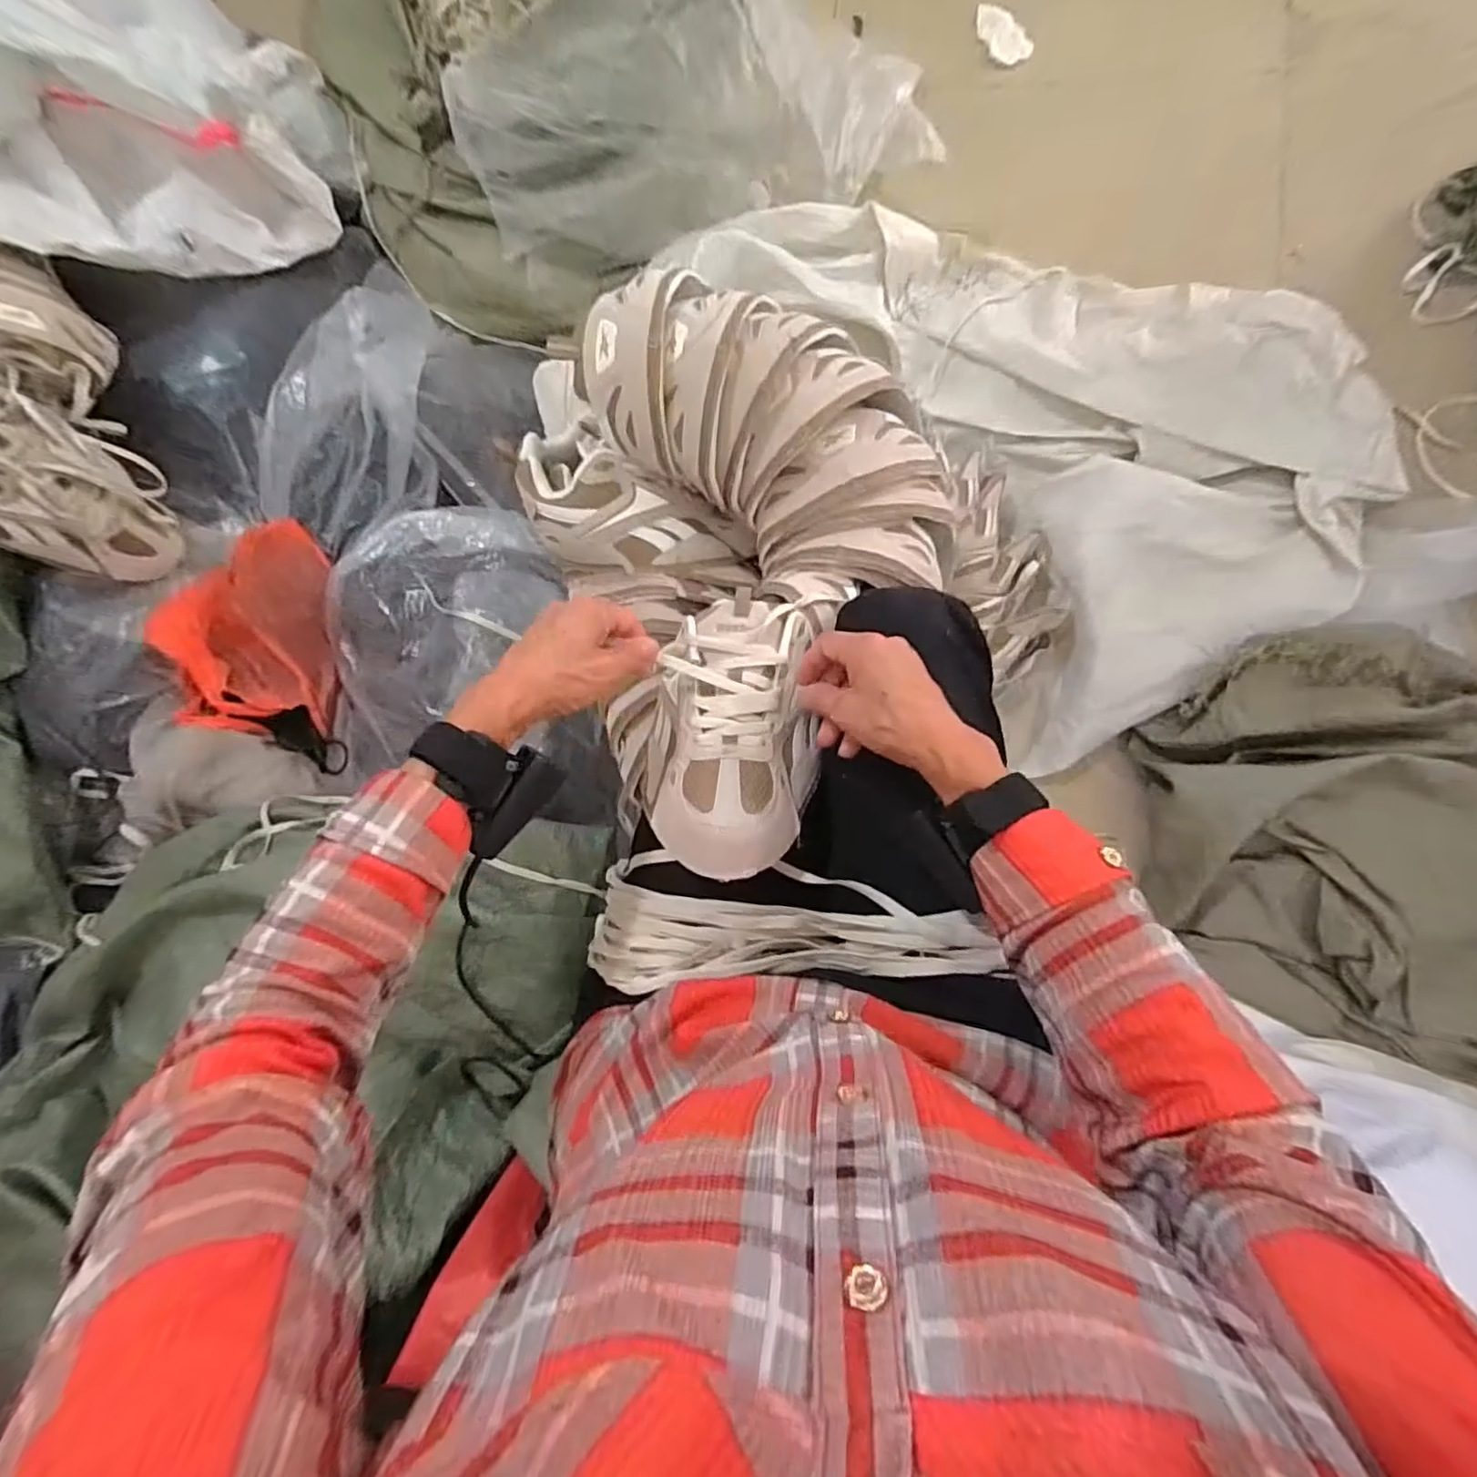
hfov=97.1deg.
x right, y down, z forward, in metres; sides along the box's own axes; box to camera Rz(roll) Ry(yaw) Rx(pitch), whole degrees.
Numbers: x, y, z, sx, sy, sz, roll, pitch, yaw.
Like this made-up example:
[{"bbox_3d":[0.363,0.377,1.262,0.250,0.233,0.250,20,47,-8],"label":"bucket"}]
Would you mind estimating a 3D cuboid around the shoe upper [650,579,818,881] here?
[{"bbox_3d":[-0.009,0.001,0.481,0.126,0.075,0.209,2,67,10],"label":"shoe upper"}]

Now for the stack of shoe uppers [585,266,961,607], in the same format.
[{"bbox_3d":[0.038,-0.243,0.529,0.188,0.106,0.314,-43,80,1],"label":"stack of shoe uppers"}]

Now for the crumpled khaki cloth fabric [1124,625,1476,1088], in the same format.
[{"bbox_3d":[0.767,0.138,0.650,0.699,0.149,0.406,17,86,9],"label":"crumpled khaki cloth fabric"}]

